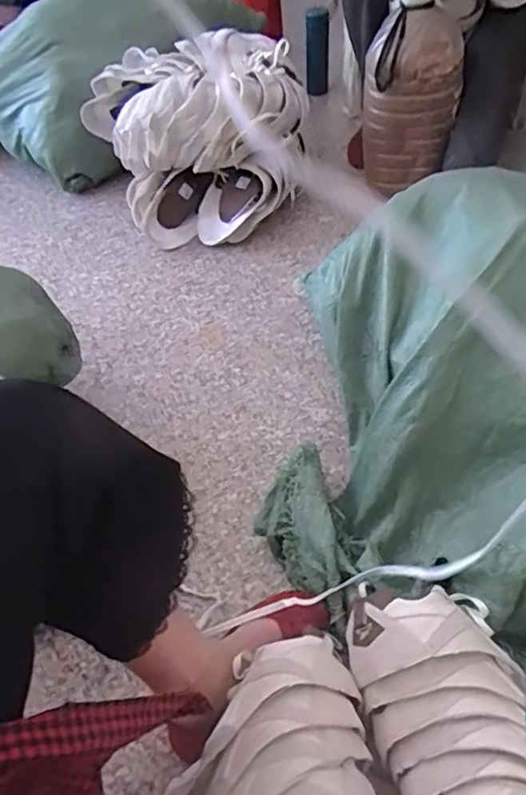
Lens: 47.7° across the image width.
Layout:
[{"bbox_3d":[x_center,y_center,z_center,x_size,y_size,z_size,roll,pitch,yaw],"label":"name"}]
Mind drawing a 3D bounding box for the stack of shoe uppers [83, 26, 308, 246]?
[{"bbox_3d":[-0.135,-0.556,1.304,0.434,0.299,0.372,-12,48,-5],"label":"stack of shoe uppers"}]

